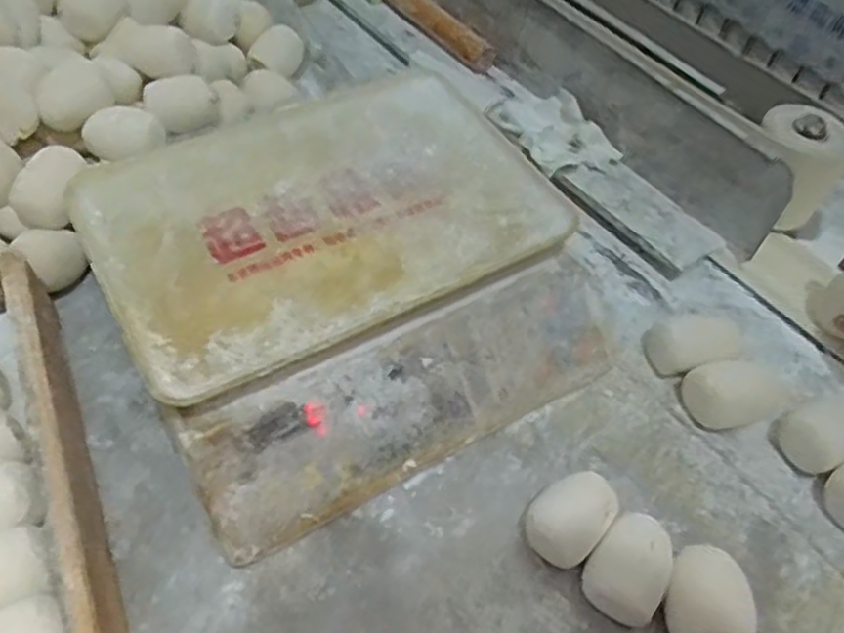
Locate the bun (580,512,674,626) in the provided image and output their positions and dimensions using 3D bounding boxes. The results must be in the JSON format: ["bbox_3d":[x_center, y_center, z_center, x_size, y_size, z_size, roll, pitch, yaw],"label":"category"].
[{"bbox_3d":[0.136,0.165,0.476,0.047,0.041,0.064,33,58,18],"label":"bun"}]

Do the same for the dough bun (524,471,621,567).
[{"bbox_3d":[0.101,0.138,0.495,0.048,0.042,0.064,35,58,19],"label":"dough bun"}]

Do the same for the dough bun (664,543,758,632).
[{"bbox_3d":[0.182,0.182,0.467,0.050,0.038,0.066,11,53,3],"label":"dough bun"}]

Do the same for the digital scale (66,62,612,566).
[{"bbox_3d":[-0.064,-0.037,0.574,0.328,0.102,0.317,-25,59,-21],"label":"digital scale"}]

